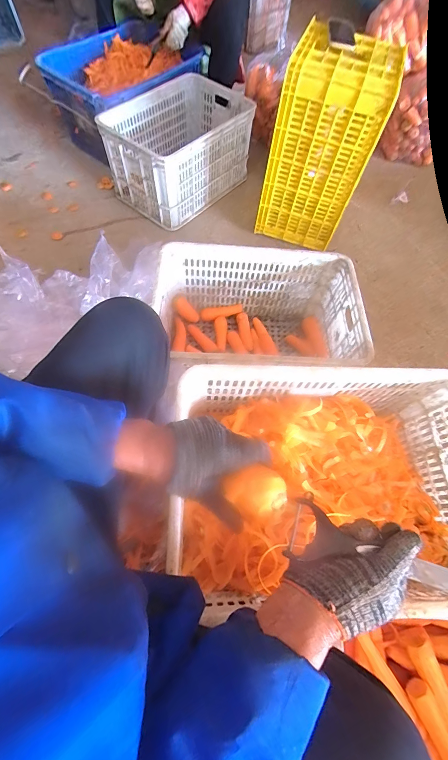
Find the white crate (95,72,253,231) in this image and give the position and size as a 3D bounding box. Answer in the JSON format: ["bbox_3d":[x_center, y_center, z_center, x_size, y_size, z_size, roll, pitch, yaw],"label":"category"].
[{"bbox_3d":[-0.147,-0.924,1.218,0.345,0.261,0.585,38,69,14],"label":"white crate"}]

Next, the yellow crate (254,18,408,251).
[{"bbox_3d":[0.314,-0.769,1.039,0.302,0.488,0.275,14,65,4],"label":"yellow crate"}]

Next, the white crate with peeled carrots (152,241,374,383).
[{"bbox_3d":[0.085,-0.133,0.879,0.512,0.315,0.361,3,65,-2],"label":"white crate with peeled carrots"}]

